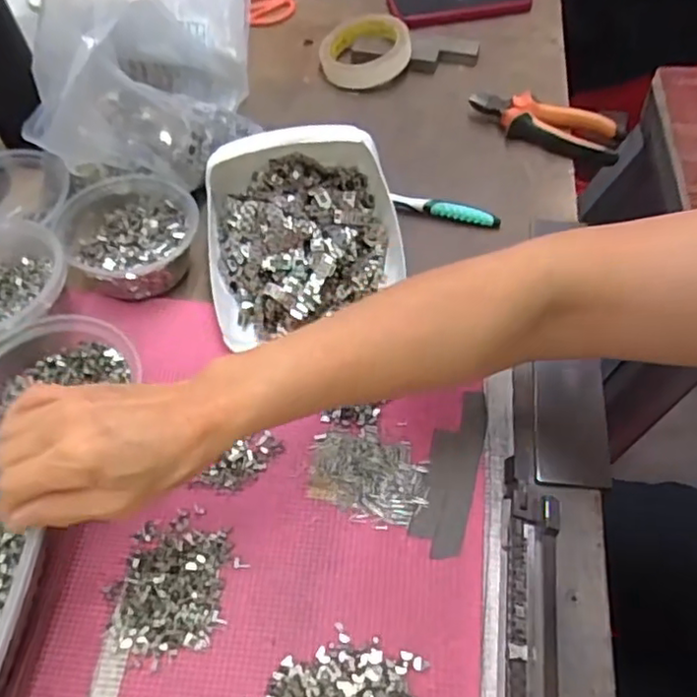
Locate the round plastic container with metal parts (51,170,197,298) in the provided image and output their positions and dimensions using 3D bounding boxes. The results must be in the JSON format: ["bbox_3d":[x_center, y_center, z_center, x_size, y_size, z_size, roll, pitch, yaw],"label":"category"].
[{"bbox_3d":[-0.182,-0.096,0.542,0.109,0.043,0.109,-2,55,2],"label":"round plastic container with metal parts"}]

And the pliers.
[{"bbox_3d":[0.195,-0.223,0.641,0.148,0.030,0.049,19,59,15],"label":"pliers"}]

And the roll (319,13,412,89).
[{"bbox_3d":[0.019,-0.334,0.716,0.097,0.032,0.097,-6,61,9],"label":"roll"}]

